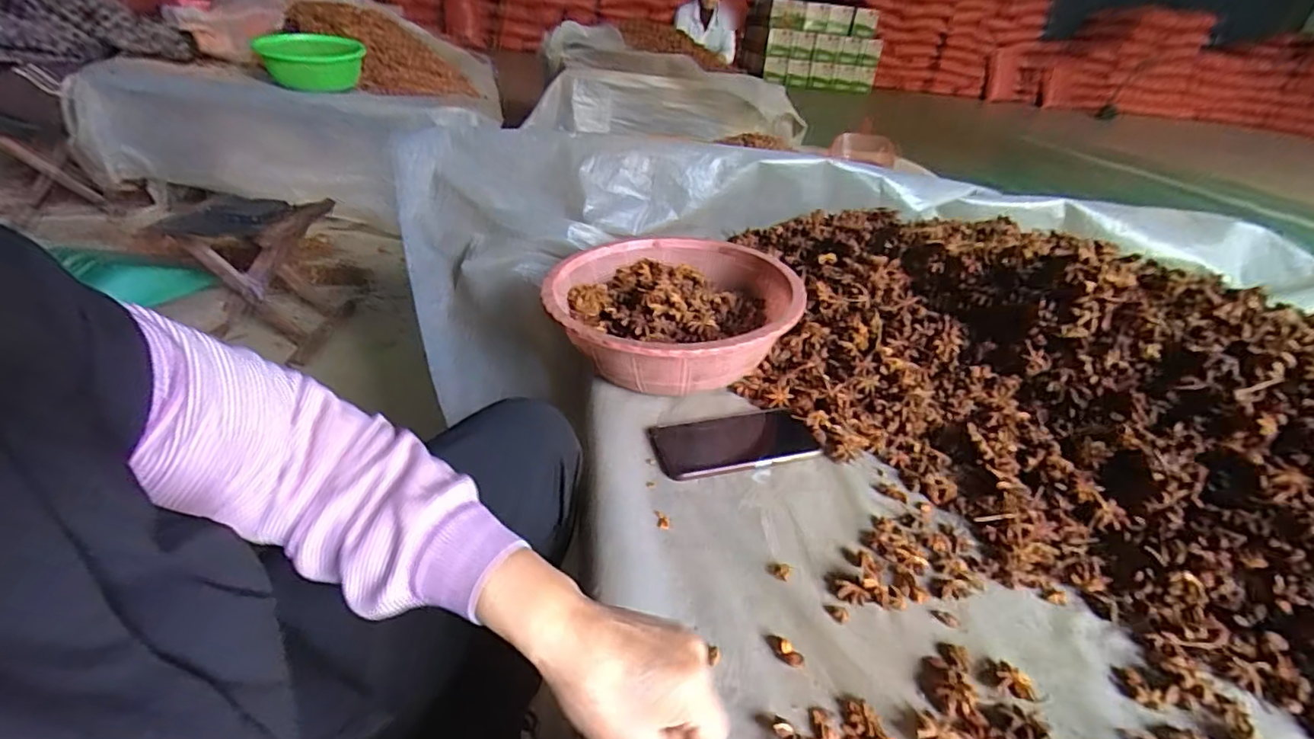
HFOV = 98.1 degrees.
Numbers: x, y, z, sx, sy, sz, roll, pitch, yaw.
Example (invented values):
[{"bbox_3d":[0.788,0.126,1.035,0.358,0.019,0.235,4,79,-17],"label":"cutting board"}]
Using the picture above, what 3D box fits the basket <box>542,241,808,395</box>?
[{"bbox_3d":[0.016,-0.062,0.709,0.287,0.110,0.299,6,32,0],"label":"basket"}]

